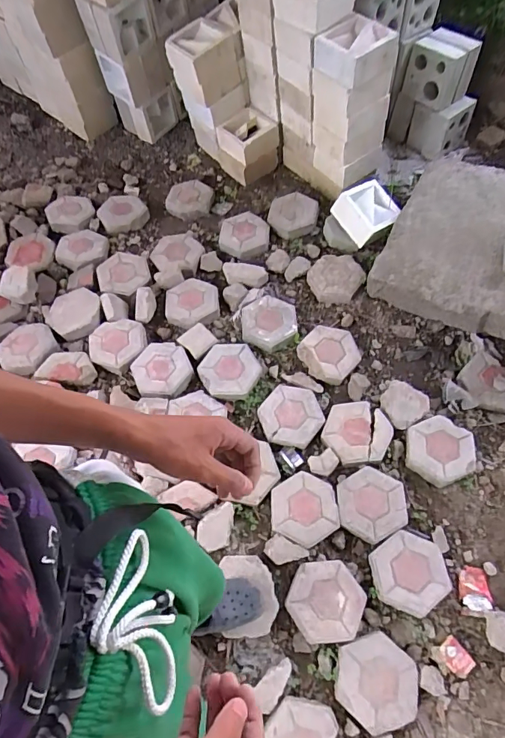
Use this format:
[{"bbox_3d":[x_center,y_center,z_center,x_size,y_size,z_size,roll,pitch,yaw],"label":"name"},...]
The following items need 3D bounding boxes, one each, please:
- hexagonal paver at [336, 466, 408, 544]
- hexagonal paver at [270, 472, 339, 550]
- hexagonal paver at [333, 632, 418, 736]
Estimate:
[{"bbox_3d":[0.356,0.398,1.329,0.214,0.042,0.197,-26,64,-10],"label":"hexagonal paver"},{"bbox_3d":[0.153,0.412,1.328,0.201,0.036,0.209,-5,62,1],"label":"hexagonal paver"},{"bbox_3d":[0.310,0.782,1.115,0.189,0.032,0.201,7,63,7],"label":"hexagonal paver"}]

